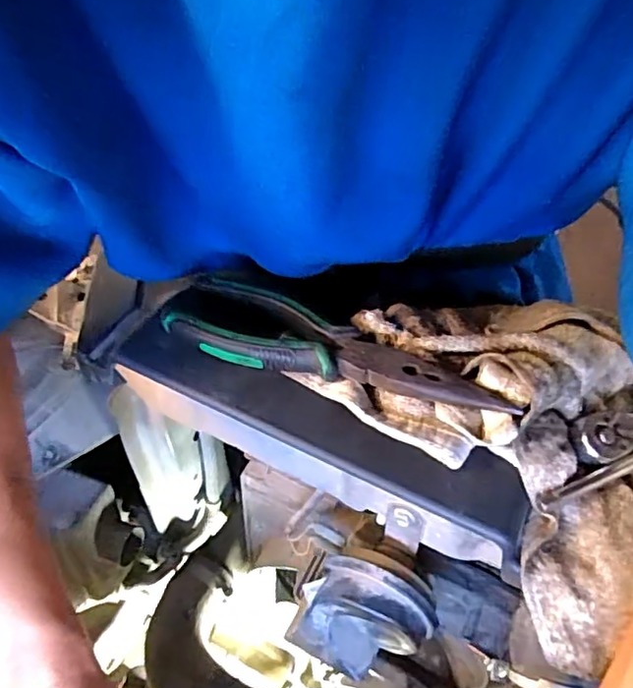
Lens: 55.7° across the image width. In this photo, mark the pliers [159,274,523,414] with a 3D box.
[{"bbox_3d":[0.006,0.002,0.323,0.183,0.027,0.045,17,50,13],"label":"pliers"}]

